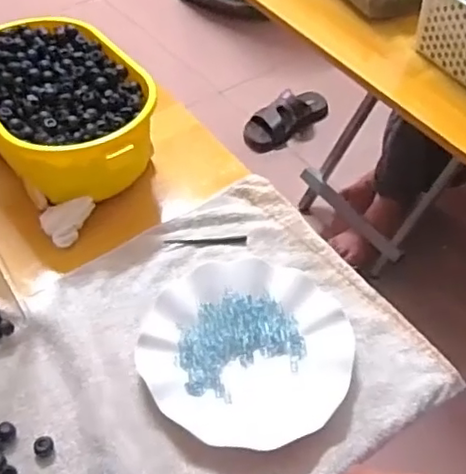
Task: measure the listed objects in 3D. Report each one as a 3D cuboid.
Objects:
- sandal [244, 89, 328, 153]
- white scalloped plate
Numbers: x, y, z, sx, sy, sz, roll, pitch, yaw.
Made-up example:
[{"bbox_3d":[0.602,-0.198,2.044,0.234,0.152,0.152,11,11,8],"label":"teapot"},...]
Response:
[{"bbox_3d":[0.137,-0.303,1.513,0.248,0.072,0.110,-32,59,-25],"label":"sandal"},{"bbox_3d":[0.014,0.097,0.546,0.176,0.034,0.175,1,51,-1],"label":"white scalloped plate"}]

